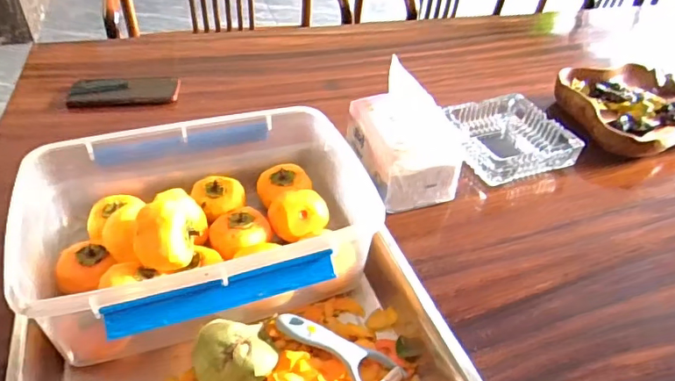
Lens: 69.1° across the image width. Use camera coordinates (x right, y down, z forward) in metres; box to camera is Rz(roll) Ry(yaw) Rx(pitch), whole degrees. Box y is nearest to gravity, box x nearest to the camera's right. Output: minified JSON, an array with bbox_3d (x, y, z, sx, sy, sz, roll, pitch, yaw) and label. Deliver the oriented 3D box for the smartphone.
[{"bbox_3d":[-0.343,-0.164,0.798,0.166,0.014,0.089,-4,41,-9],"label":"smartphone"}]

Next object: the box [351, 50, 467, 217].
[{"bbox_3d":[0.082,-0.069,0.624,0.099,0.126,0.146,-11,43,-17],"label":"box"}]

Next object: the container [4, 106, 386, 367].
[{"bbox_3d":[-0.132,0.025,0.490,0.306,0.101,0.241,-13,44,-19],"label":"container"}]

